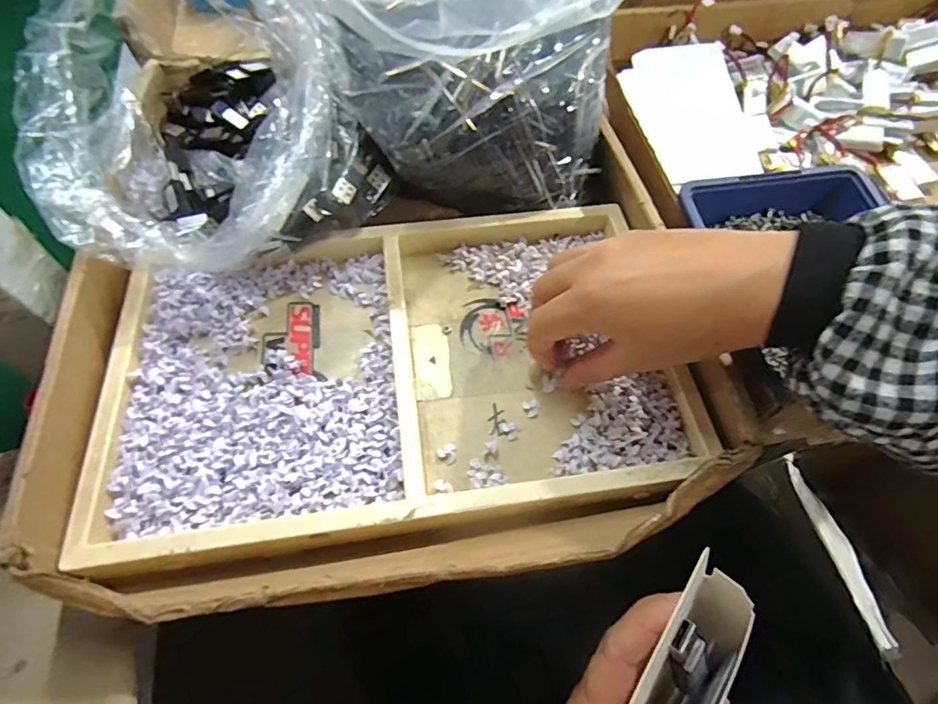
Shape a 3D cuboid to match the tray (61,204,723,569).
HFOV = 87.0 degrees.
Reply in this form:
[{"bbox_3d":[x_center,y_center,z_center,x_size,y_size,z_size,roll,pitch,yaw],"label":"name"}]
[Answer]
[{"bbox_3d":[-0.041,0.001,0.293,0.313,0.031,0.183,-8,62,-4],"label":"tray"}]

